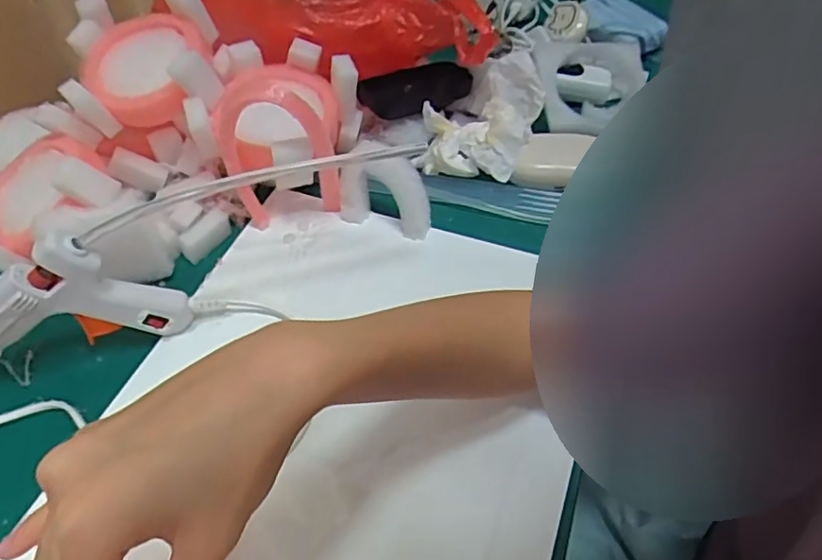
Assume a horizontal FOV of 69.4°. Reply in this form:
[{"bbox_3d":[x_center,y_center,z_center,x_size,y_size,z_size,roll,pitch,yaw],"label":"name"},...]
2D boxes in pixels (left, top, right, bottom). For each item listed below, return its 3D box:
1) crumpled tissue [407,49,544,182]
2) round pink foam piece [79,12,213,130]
[{"bbox_3d":[0.064,-0.149,0.540,0.103,0.057,0.118,9,52,7],"label":"crumpled tissue"},{"bbox_3d":[-0.216,-0.172,0.480,0.096,0.045,0.091,-8,63,0],"label":"round pink foam piece"}]

